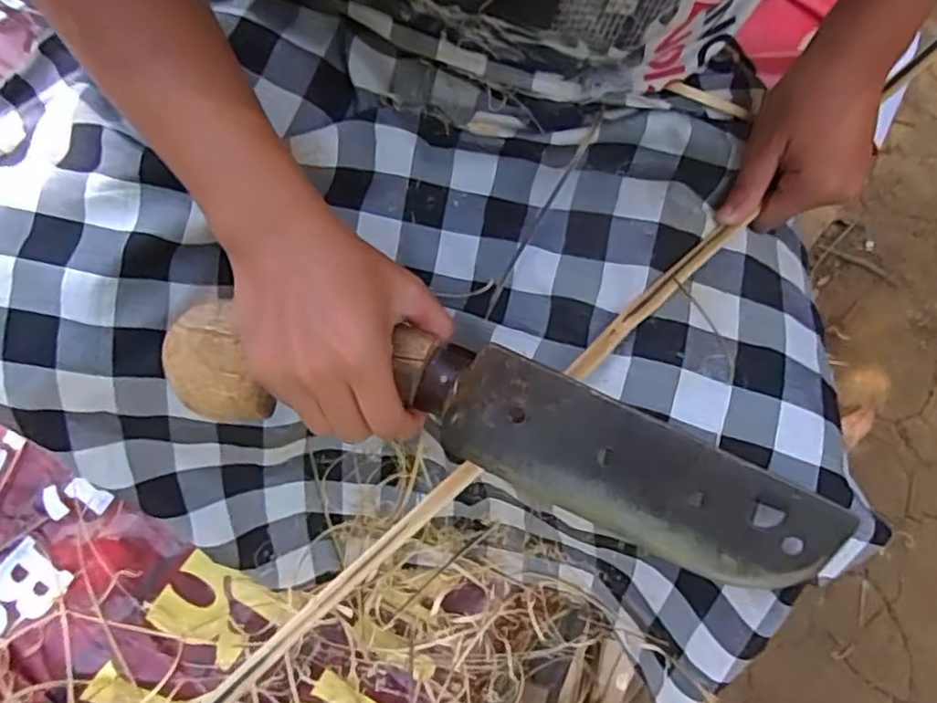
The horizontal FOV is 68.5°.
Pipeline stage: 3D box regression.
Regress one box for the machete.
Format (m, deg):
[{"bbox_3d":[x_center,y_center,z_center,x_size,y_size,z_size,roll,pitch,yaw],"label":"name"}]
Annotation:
[{"bbox_3d":[0.014,0.042,0.373,0.375,0.045,0.073,17,78,3],"label":"machete"}]

